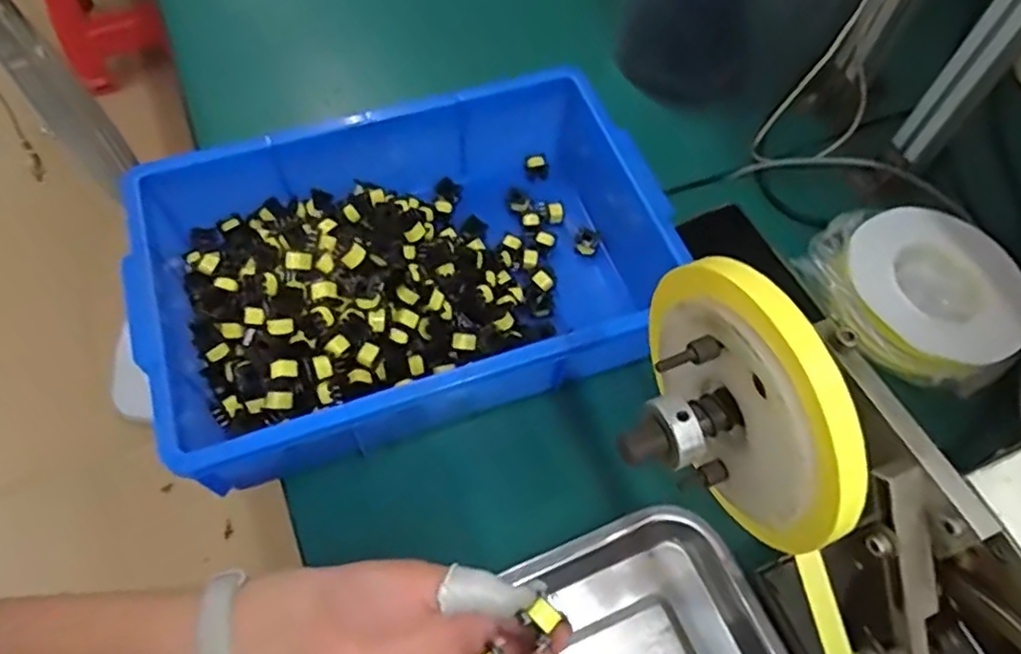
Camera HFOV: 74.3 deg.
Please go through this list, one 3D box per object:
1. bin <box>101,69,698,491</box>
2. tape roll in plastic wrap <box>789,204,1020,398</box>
[{"bbox_3d":[-0.065,-0.044,0.513,0.381,0.099,0.237,-18,64,-12],"label":"bin"},{"bbox_3d":[0.329,-0.028,0.545,0.146,0.041,0.169,-25,65,-15],"label":"tape roll in plastic wrap"}]

